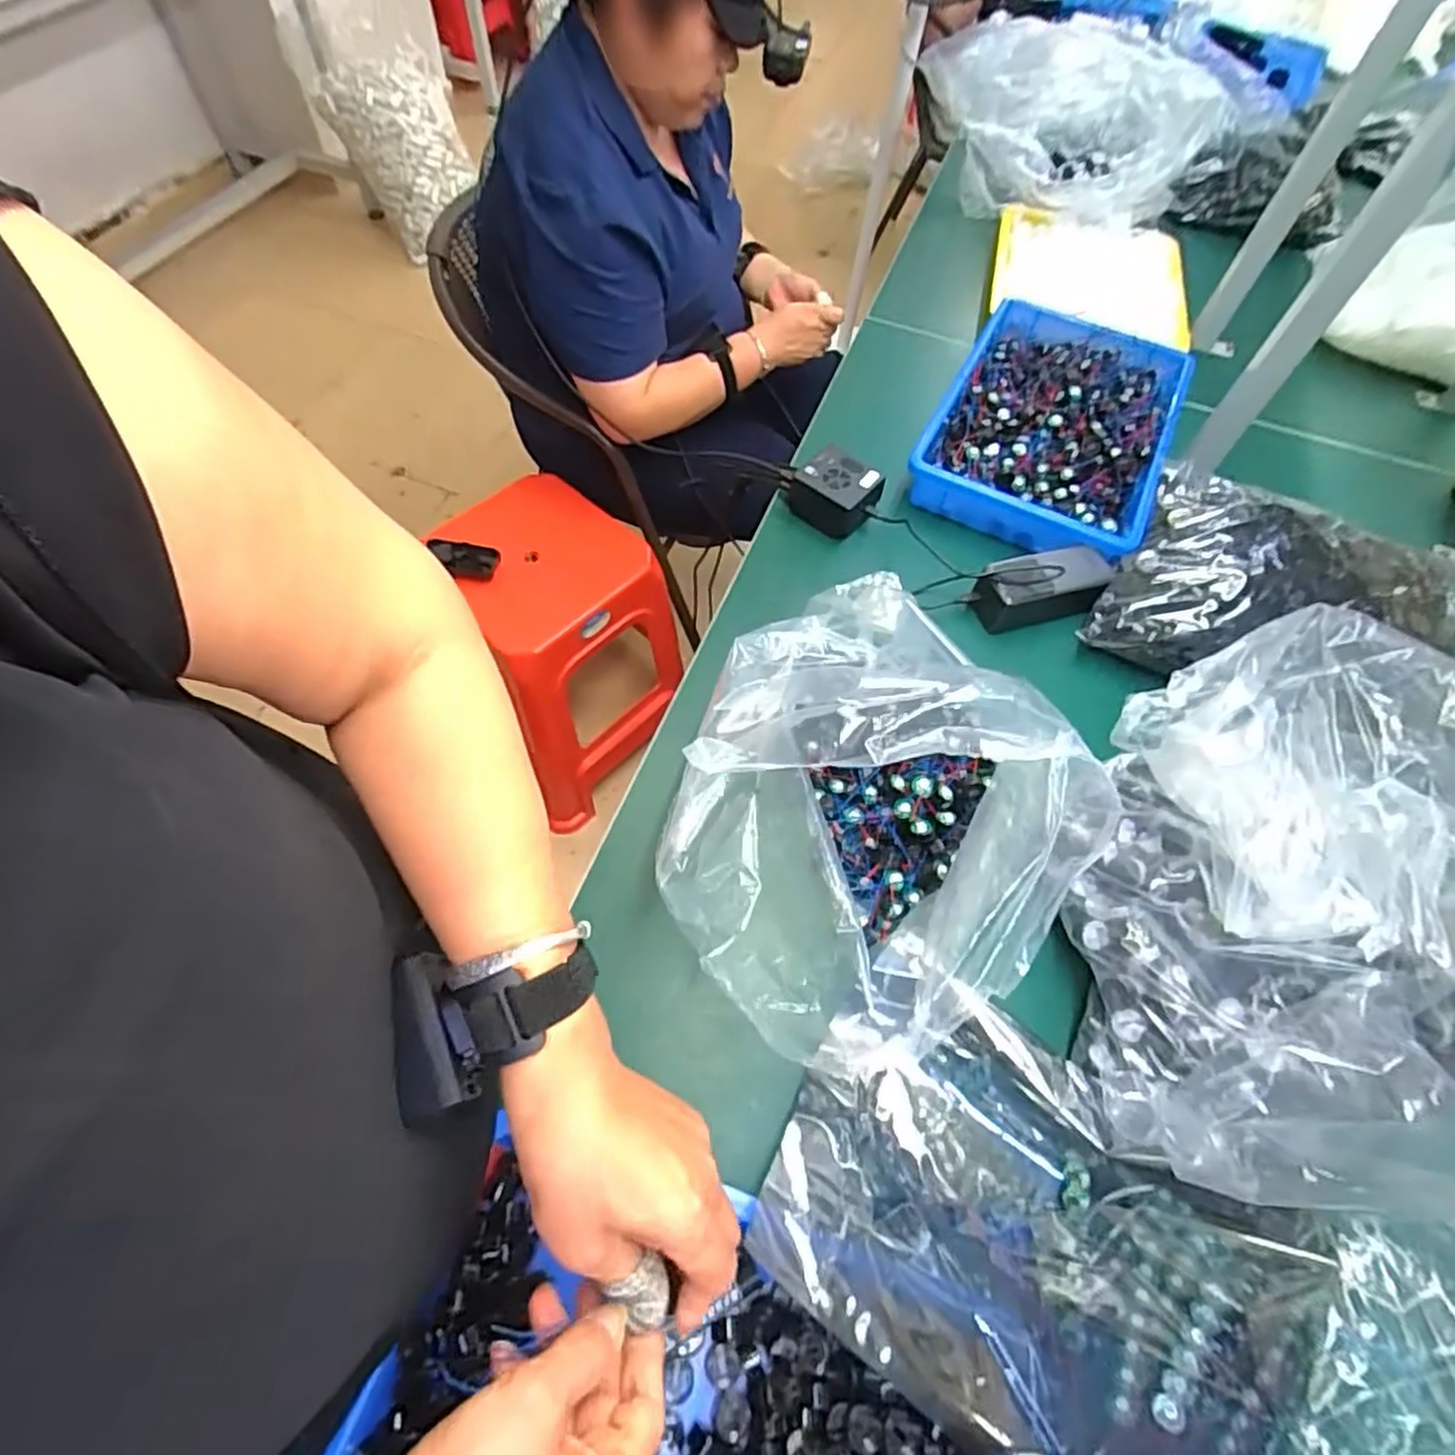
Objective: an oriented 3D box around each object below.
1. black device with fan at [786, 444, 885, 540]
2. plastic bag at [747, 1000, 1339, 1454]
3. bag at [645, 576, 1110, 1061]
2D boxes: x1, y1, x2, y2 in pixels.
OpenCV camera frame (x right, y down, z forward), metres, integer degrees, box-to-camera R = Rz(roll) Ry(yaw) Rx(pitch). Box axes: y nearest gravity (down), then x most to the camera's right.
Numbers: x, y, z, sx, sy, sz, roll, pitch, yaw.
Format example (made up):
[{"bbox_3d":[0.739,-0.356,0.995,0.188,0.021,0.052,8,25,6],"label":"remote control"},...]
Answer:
[{"bbox_3d":[0.115,-0.247,0.764,0.081,0.061,0.062,40,66,18],"label":"black device with fan"},{"bbox_3d":[0.193,0.318,0.427,0.323,0.049,0.215,30,63,14],"label":"plastic bag"},{"bbox_3d":[0.101,0.079,0.494,0.248,0.219,0.271,37,65,17],"label":"bag"}]

